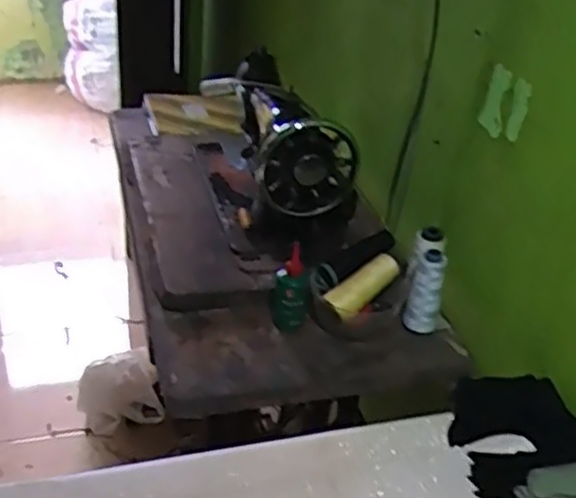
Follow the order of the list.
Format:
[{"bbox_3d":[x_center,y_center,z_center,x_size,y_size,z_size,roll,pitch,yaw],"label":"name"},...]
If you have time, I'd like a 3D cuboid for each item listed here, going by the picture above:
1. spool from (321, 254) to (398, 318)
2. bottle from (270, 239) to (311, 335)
[{"bbox_3d":[0.096,0.047,0.944,0.105,0.033,0.037,-36,46,-17],"label":"spool"},{"bbox_3d":[0.004,0.051,0.926,0.044,0.112,0.030,5,32,0],"label":"bottle"}]

